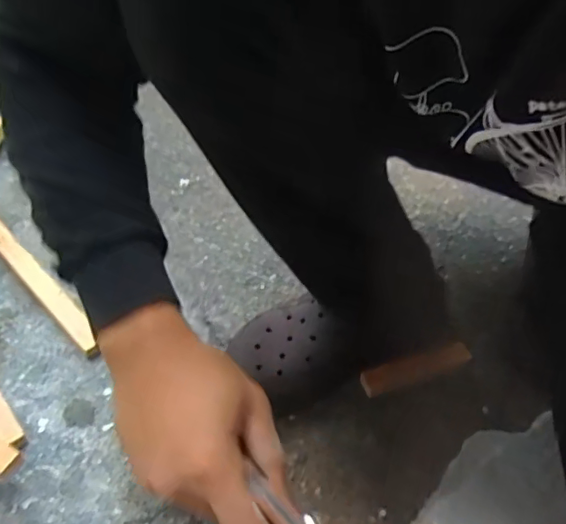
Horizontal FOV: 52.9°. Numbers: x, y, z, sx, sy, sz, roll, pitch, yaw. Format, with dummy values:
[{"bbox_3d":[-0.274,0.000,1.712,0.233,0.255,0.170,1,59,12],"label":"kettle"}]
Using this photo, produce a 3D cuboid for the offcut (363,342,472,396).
[{"bbox_3d":[0.146,0.118,0.633,0.127,0.016,0.028,-14,47,-15],"label":"offcut"}]

